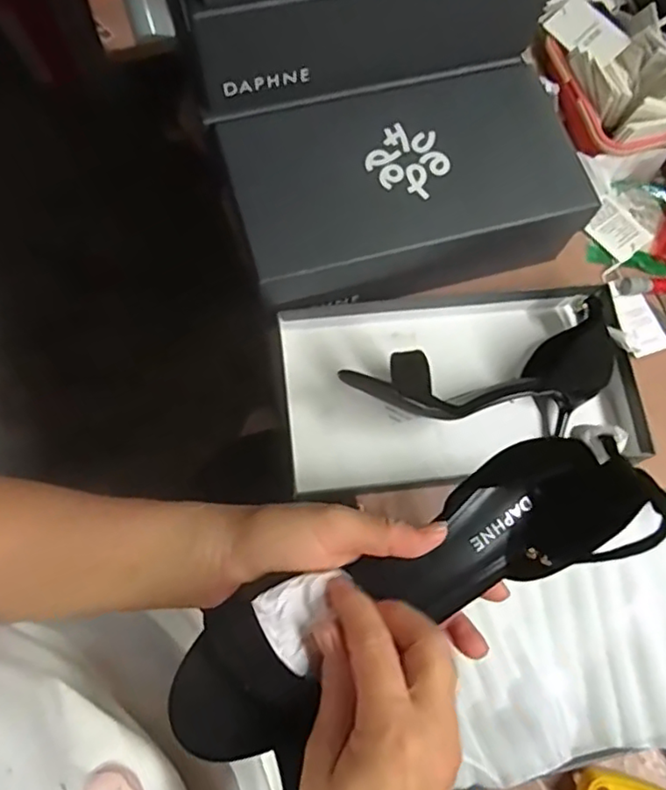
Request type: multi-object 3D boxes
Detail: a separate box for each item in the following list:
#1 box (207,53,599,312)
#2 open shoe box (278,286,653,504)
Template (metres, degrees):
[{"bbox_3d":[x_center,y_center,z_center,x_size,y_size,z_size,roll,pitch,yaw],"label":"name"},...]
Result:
[{"bbox_3d":[0.063,-0.183,0.563,0.295,0.089,0.166,-14,73,-6],"label":"box"},{"bbox_3d":[0.114,-0.009,0.545,0.320,0.081,0.170,-7,73,-4],"label":"open shoe box"}]

